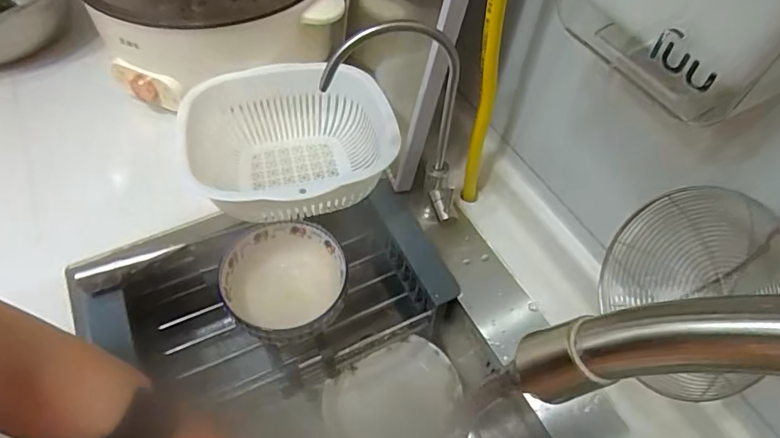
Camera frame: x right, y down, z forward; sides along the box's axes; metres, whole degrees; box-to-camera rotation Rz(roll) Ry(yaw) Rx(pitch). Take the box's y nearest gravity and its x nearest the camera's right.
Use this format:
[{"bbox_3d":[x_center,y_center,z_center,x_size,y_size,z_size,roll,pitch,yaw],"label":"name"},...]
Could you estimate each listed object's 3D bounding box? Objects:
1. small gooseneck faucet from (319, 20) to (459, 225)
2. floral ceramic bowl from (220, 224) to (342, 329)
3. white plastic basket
[{"bbox_3d":[0.016,-0.086,0.508,0.131,0.268,0.065,11,55,5],"label":"small gooseneck faucet"},{"bbox_3d":[-0.120,0.077,0.565,0.129,0.075,0.134,2,55,-2],"label":"floral ceramic bowl"},{"bbox_3d":[-0.114,-0.093,0.598,0.223,0.117,0.244,-7,55,-9],"label":"white plastic basket"}]

